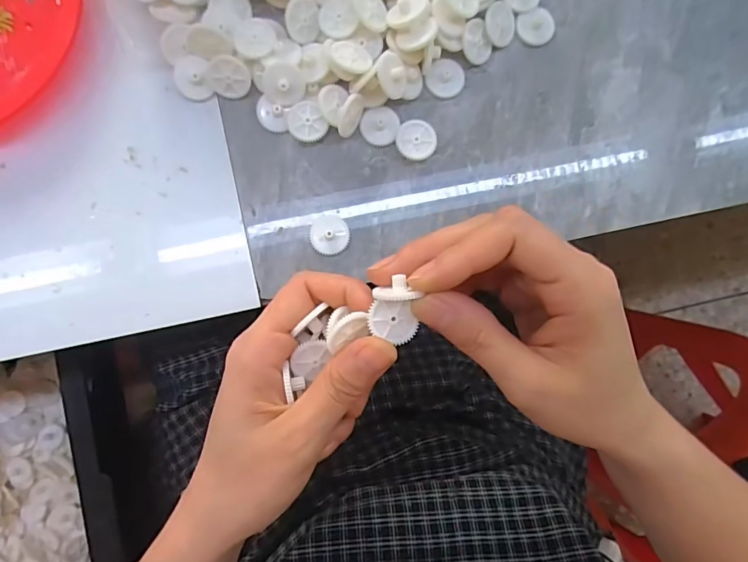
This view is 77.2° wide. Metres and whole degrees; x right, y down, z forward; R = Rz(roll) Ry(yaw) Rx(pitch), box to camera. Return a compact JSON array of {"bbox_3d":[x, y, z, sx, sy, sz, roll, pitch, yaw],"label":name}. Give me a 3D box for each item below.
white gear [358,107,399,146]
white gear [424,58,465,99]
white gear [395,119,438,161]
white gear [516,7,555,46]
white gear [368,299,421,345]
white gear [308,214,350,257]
[{"bbox_3d":[0.003,-0.085,0.257,0.021,0.005,0.021,0,89,-5],"label":"white gear"},{"bbox_3d":[0.040,-0.112,0.259,0.020,0.007,0.020,0,89,-5],"label":"white gear"},{"bbox_3d":[0.023,-0.076,0.256,0.021,0.008,0.021,0,89,-5],"label":"white gear"},{"bbox_3d":[0.092,-0.143,0.265,0.022,0.004,0.019,-21,90,-5],"label":"white gear"},{"bbox_3d":[0.008,0.017,0.196,0.020,0.004,0.018,-2,89,-5],"label":"white gear"},{"bbox_3d":[-0.024,-0.025,0.254,0.022,0.005,0.022,0,89,-5],"label":"white gear"}]

